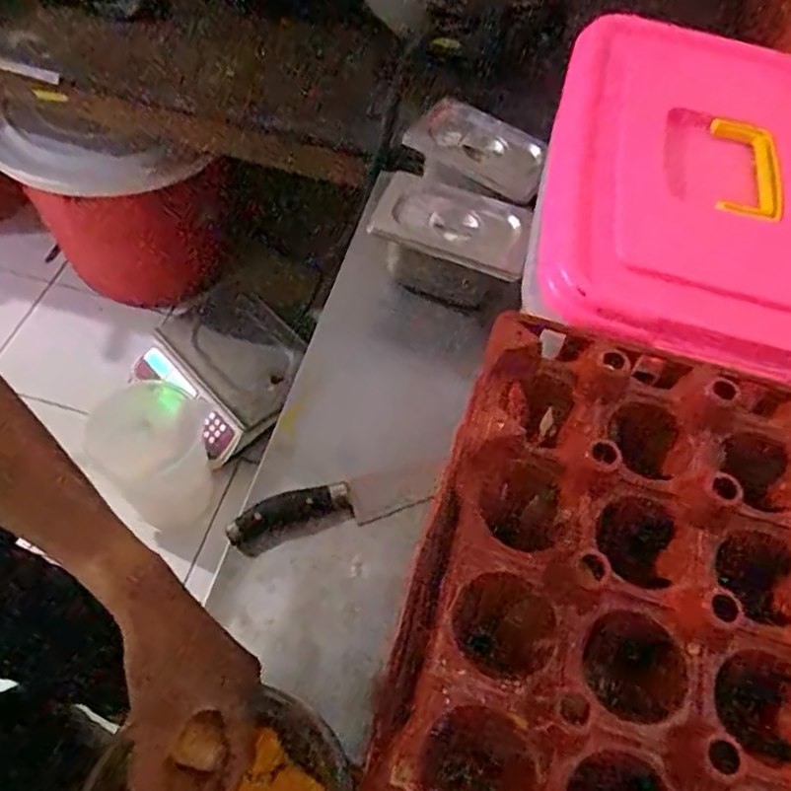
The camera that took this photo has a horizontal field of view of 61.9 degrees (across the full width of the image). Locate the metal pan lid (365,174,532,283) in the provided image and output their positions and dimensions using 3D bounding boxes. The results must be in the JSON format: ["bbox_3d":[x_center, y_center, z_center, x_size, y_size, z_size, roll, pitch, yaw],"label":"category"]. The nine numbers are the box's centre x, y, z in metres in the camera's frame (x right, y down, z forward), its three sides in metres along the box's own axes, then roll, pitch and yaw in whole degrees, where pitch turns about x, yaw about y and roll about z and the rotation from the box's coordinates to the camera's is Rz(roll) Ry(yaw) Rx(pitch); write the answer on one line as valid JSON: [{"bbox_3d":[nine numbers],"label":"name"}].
[{"bbox_3d":[0.068,-0.203,0.759,0.176,0.025,0.109,18,58,6],"label":"metal pan lid"}]

